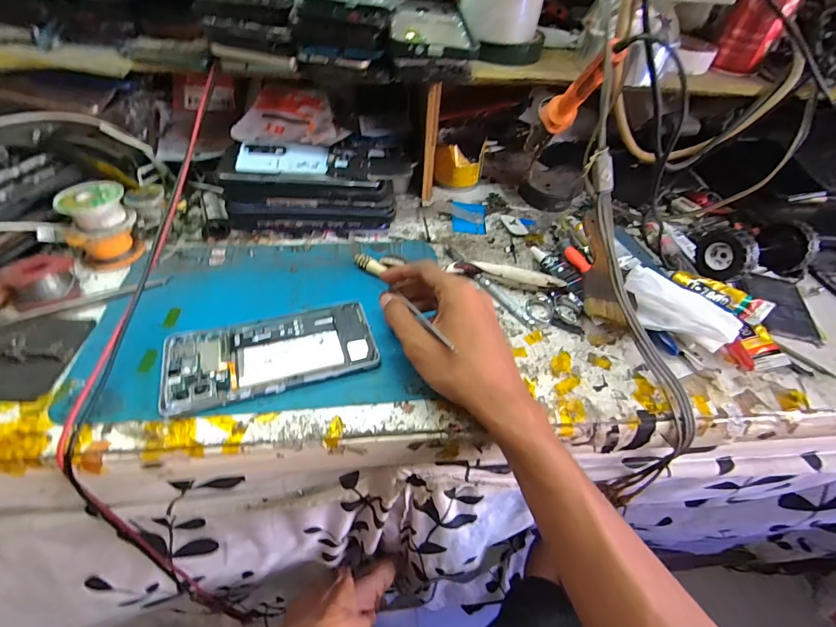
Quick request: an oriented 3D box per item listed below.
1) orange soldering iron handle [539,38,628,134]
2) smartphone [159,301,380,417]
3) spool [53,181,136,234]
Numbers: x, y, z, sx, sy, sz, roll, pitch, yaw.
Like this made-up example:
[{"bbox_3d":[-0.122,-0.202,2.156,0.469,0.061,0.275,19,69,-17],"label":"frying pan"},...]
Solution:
[{"bbox_3d":[0.152,-0.207,0.366,0.029,0.110,0.024,-6,88,-9],"label":"orange soldering iron handle"},{"bbox_3d":[-0.114,0.028,0.312,0.154,0.008,0.074,-12,49,-15],"label":"smartphone"},{"bbox_3d":[-0.299,-0.096,0.373,0.047,0.033,0.052,33,53,23],"label":"spool"}]

